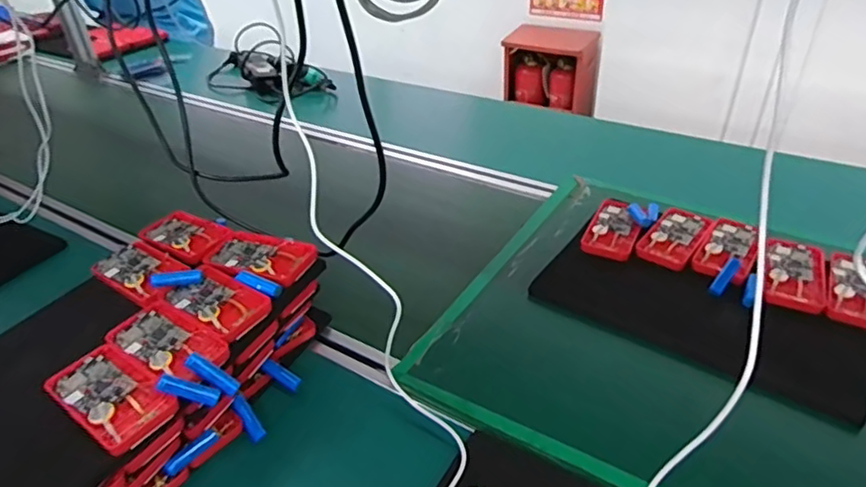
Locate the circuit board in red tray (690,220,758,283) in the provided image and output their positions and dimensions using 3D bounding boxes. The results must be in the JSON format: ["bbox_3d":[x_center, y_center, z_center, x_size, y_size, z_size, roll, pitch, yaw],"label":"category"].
[{"bbox_3d":[0.376,0.005,0.727,0.063,0.015,0.130,24,44,32],"label":"circuit board in red tray"}]

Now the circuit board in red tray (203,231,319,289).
[{"bbox_3d":[-0.195,0.013,0.640,0.126,0.012,0.075,14,39,22],"label":"circuit board in red tray"}]

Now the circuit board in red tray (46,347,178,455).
[{"bbox_3d":[-0.281,0.133,0.501,0.121,0.012,0.063,21,42,30],"label":"circuit board in red tray"}]

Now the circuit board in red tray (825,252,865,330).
[{"bbox_3d":[0.493,0.050,0.662,0.068,0.022,0.122,16,40,25],"label":"circuit board in red tray"}]

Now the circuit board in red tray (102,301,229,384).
[{"bbox_3d":[-0.253,0.096,0.545,0.124,0.014,0.059,20,42,29],"label":"circuit board in red tray"}]

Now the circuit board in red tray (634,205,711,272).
[{"bbox_3d":[0.319,-0.007,0.761,0.063,0.019,0.125,24,44,33],"label":"circuit board in red tray"}]

